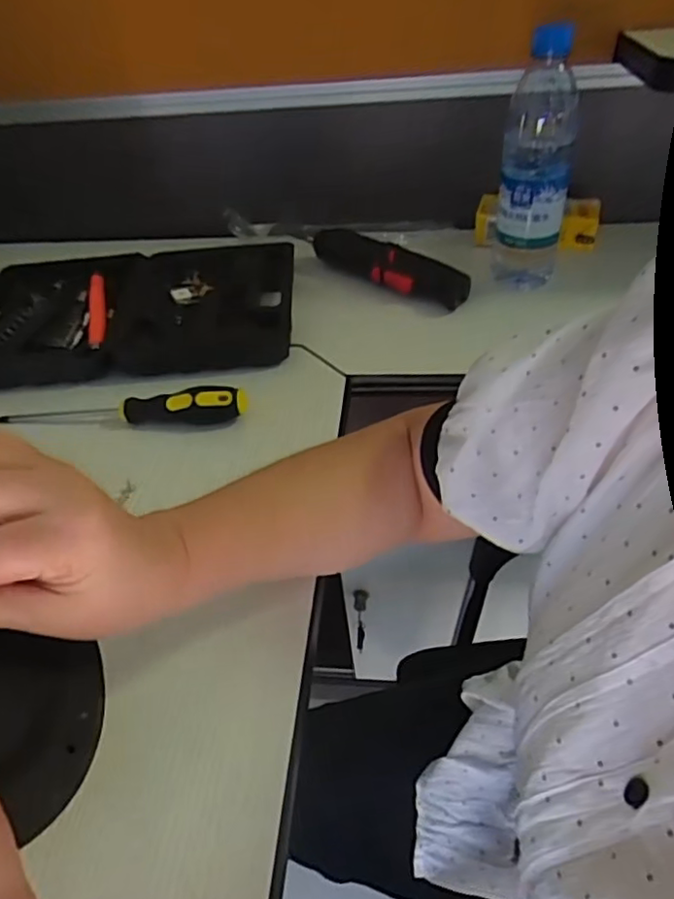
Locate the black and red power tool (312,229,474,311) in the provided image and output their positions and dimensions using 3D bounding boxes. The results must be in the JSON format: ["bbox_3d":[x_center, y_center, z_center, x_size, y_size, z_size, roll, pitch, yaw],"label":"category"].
[{"bbox_3d":[0.050,-0.193,0.647,0.185,0.032,0.040,26,52,29],"label":"black and red power tool"}]

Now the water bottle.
[{"bbox_3d":[0.186,-0.264,0.572,0.063,0.215,0.070,6,44,12],"label":"water bottle"}]

